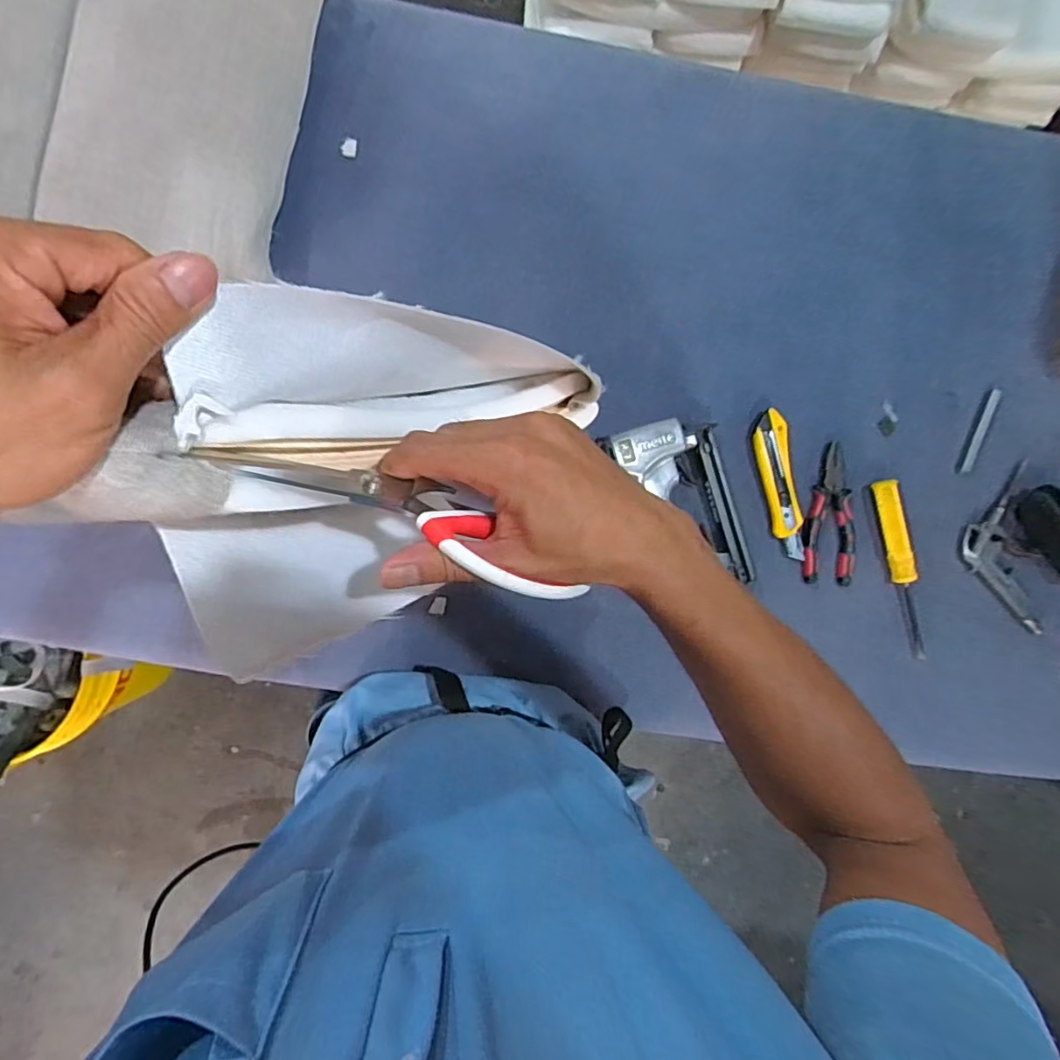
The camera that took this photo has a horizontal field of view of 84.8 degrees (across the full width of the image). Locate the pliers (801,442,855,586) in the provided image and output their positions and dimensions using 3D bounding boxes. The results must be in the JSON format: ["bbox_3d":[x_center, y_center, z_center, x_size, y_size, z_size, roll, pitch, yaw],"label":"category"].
[{"bbox_3d":[0.319,-0.018,0.621,0.055,0.009,0.148,3,87,-5],"label":"pliers"}]

